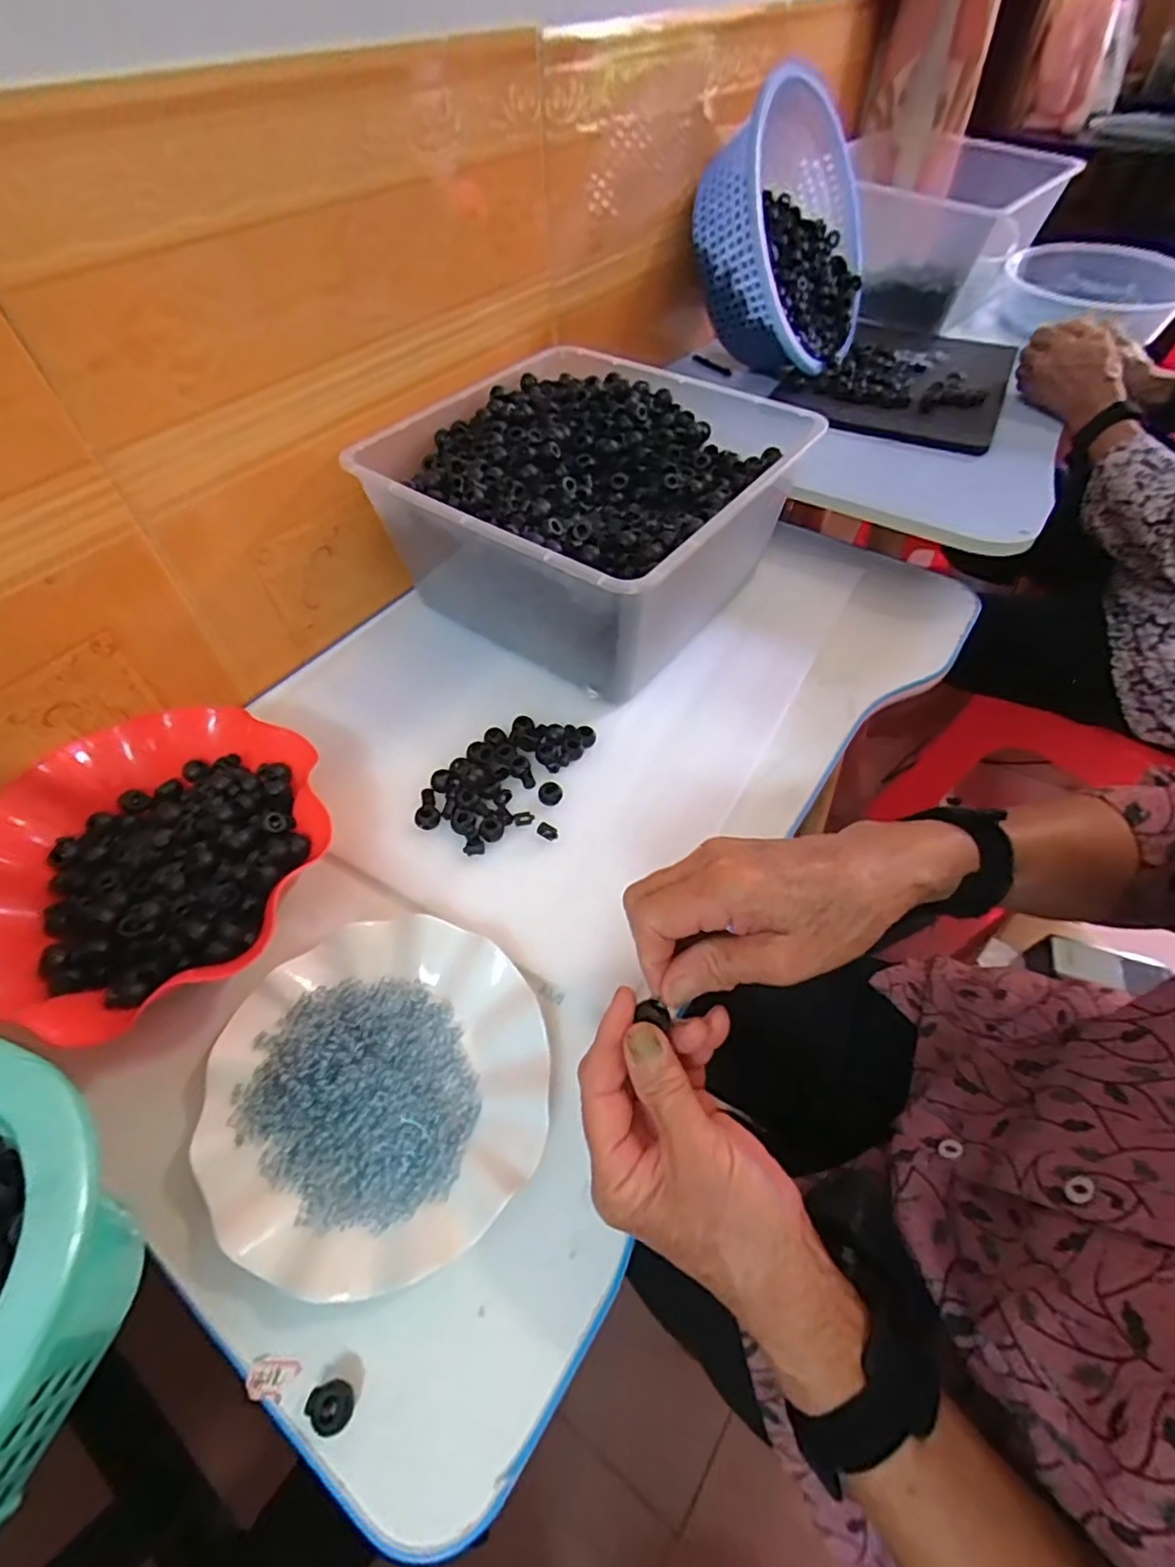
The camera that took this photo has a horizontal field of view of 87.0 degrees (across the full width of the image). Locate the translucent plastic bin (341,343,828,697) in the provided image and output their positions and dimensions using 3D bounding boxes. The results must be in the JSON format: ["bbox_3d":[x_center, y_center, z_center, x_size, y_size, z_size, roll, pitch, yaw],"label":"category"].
[{"bbox_3d":[-0.001,-0.242,0.566,0.307,0.145,0.301,30,59,22],"label":"translucent plastic bin"}]

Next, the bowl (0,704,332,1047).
[{"bbox_3d":[-0.283,0.050,0.406,0.216,0.045,0.226,0,53,1],"label":"bowl"}]

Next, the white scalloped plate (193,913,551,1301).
[{"bbox_3d":[-0.113,0.166,0.345,0.177,0.027,0.175,0,53,1],"label":"white scalloped plate"}]

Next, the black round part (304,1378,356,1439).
[{"bbox_3d":[-0.114,0.278,0.276,0.019,0.010,0.019,0,53,1],"label":"black round part"}]

